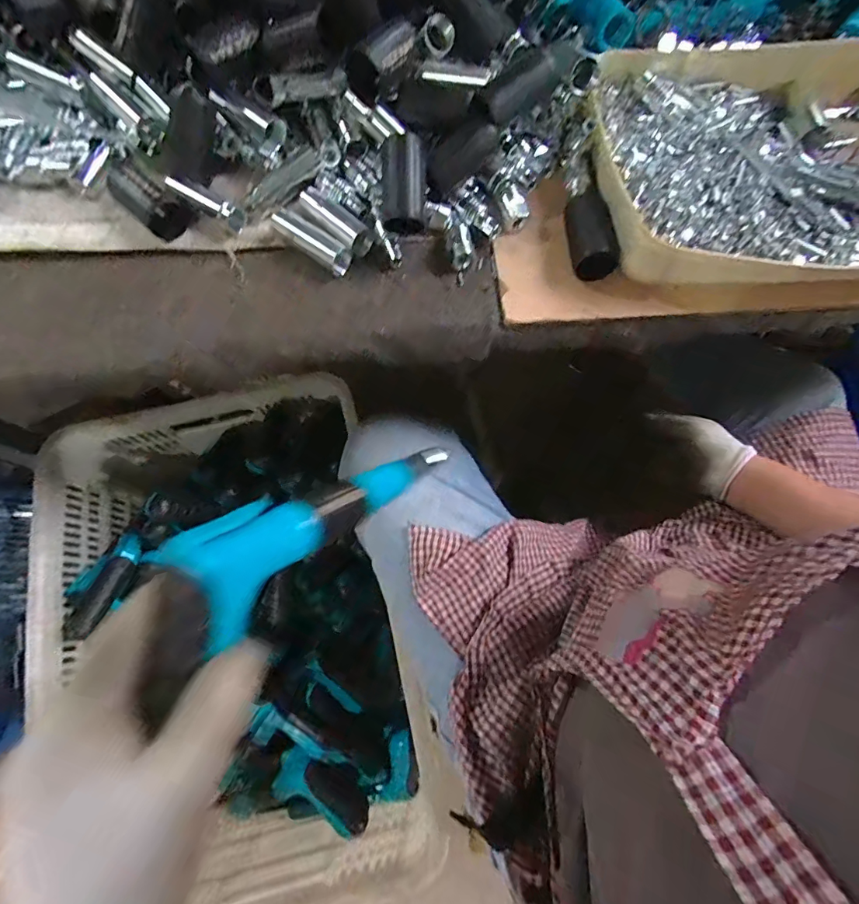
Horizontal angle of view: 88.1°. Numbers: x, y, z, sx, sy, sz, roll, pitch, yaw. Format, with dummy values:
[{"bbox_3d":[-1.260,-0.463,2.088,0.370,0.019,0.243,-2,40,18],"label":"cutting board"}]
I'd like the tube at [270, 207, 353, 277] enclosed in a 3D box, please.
[{"bbox_3d":[-0.098,-0.176,0.367,0.076,0.015,0.022,36,75,11],"label":"tube"}]

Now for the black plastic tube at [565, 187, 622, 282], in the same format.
[{"bbox_3d":[0.131,-0.177,0.365,0.031,0.028,0.070,-4,72,-2],"label":"black plastic tube"}]

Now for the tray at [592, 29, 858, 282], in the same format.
[{"bbox_3d":[0.317,-0.247,0.378,0.357,0.047,0.246,-7,72,-3],"label":"tray"}]

